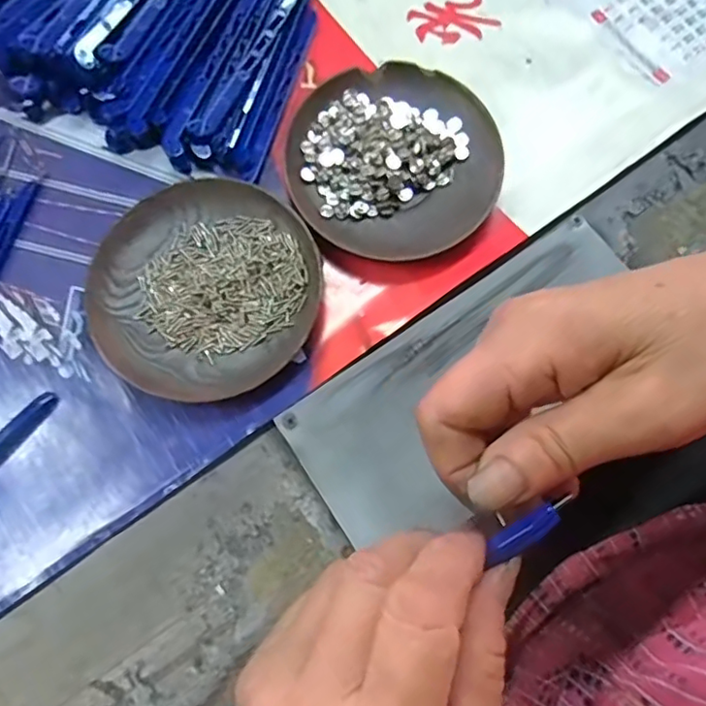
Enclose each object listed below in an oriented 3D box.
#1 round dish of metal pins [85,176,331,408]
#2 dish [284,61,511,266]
[{"bbox_3d":[-0.077,-0.034,0.309,0.115,0.013,0.111,0,76,0],"label":"round dish of metal pins"},{"bbox_3d":[0.022,-0.103,0.324,0.111,0.016,0.110,0,76,0],"label":"dish"}]

